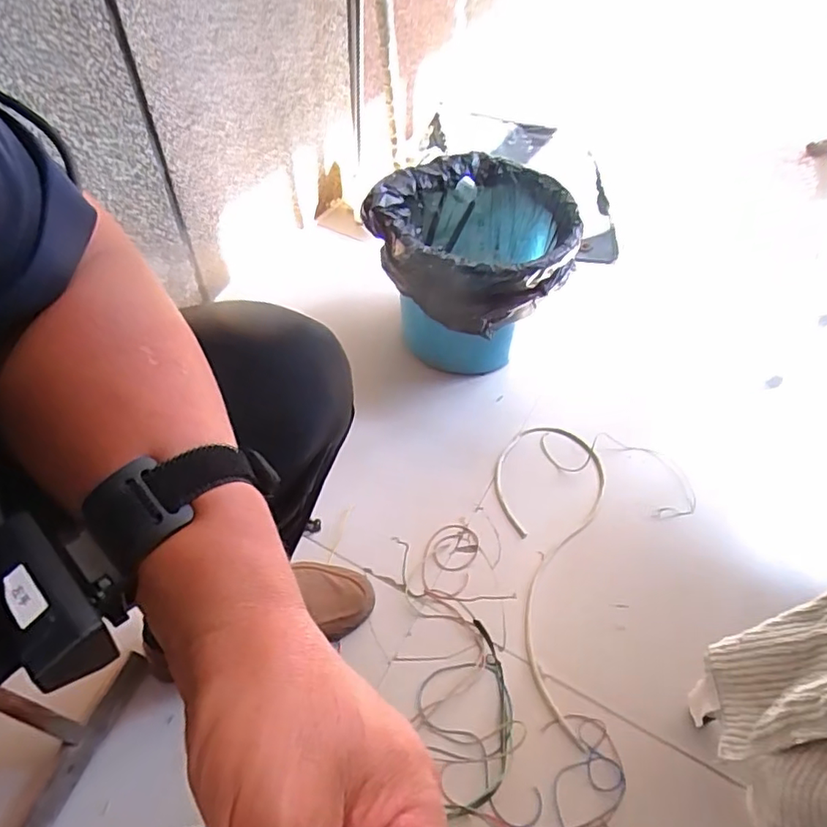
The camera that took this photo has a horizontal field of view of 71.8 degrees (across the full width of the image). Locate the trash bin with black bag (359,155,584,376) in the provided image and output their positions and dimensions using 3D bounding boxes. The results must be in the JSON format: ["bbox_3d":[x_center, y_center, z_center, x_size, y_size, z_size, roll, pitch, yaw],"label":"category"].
[{"bbox_3d":[0.085,-0.210,0.918,0.300,0.270,0.260,18,53,11],"label":"trash bin with black bag"}]

